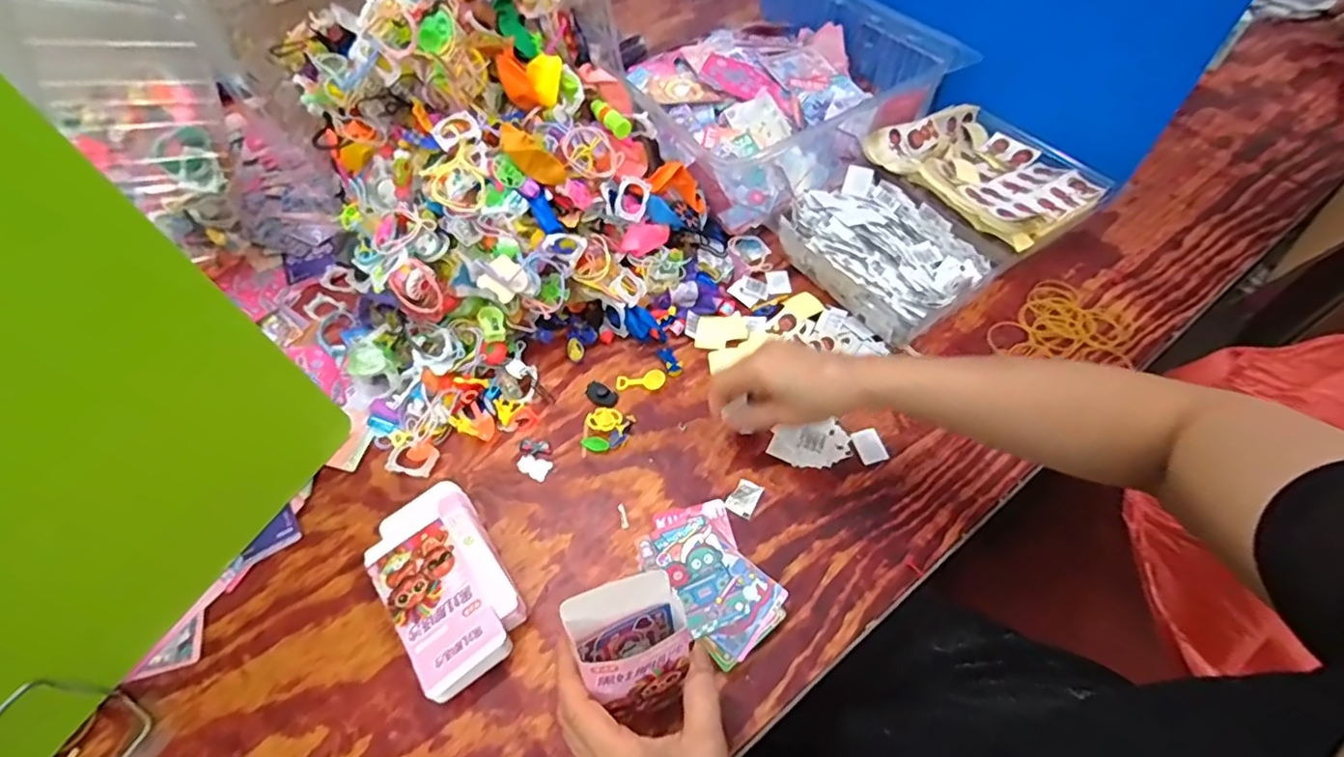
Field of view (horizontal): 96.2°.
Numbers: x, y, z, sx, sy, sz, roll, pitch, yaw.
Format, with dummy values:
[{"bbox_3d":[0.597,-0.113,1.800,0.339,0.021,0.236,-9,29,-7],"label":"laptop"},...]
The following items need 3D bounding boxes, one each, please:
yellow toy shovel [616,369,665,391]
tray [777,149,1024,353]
[{"bbox_3d":[-0.030,0.001,0.592,0.048,0.006,0.021,2,57,6],"label":"yellow toy shovel"},{"bbox_3d":[0.214,-0.144,0.631,0.158,0.067,0.224,-37,62,-18],"label":"tray"}]

